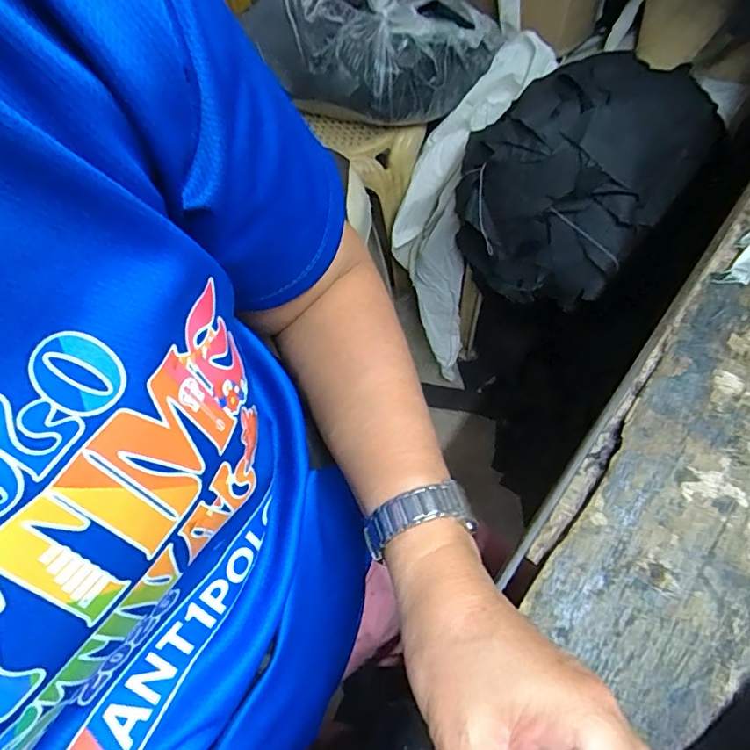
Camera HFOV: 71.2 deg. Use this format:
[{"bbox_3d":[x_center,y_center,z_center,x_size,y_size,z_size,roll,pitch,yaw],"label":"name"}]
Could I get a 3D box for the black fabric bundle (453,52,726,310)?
[{"bbox_3d":[0.272,-0.282,0.788,0.242,0.266,0.307,-42,70,-15],"label":"black fabric bundle"}]

